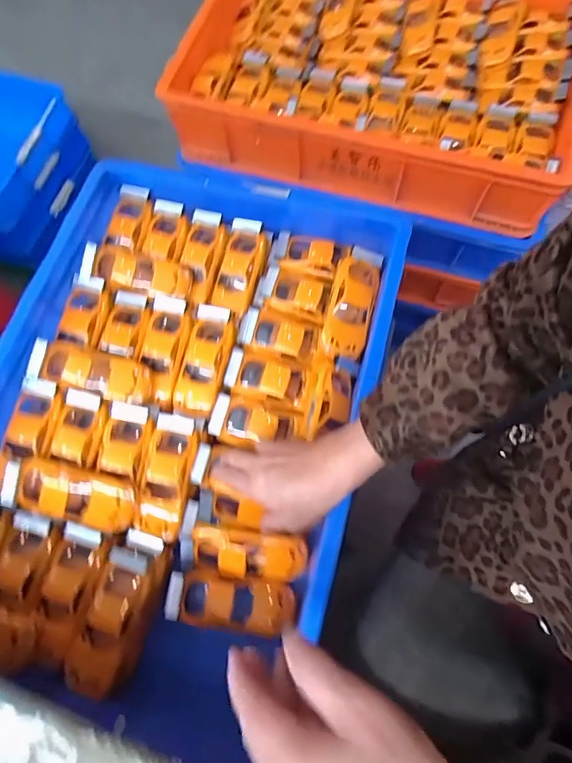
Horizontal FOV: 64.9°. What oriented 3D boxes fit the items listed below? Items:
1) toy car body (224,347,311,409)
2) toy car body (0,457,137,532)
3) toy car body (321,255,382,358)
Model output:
[{"bbox_3d":[-0.020,-0.002,0.523,0.097,0.036,0.048,17,63,-8],"label":"toy car body"},{"bbox_3d":[-0.231,0.120,0.483,0.135,0.034,0.058,10,70,5],"label":"toy car body"},{"bbox_3d":[0.077,-0.086,0.541,0.051,0.032,0.118,12,80,9],"label":"toy car body"}]

